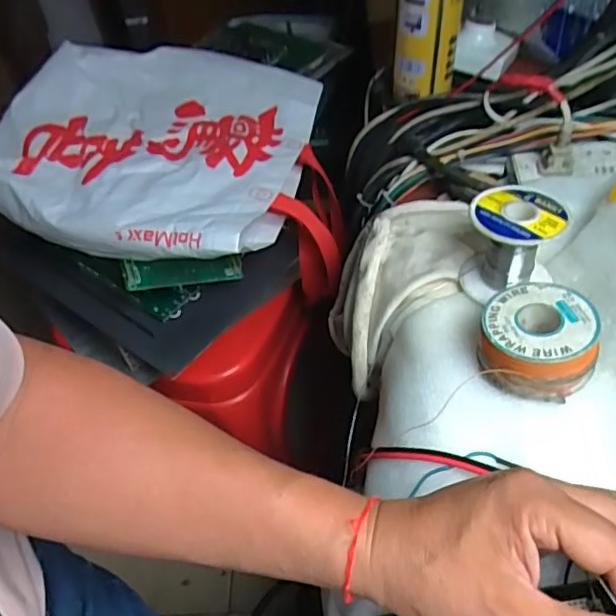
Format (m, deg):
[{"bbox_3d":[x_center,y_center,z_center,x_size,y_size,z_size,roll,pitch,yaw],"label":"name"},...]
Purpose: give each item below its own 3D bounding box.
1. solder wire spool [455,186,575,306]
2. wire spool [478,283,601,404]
[{"bbox_3d":[0.147,-0.048,0.421,0.062,0.056,0.067,-3,50,3],"label":"solder wire spool"},{"bbox_3d":[0.145,0.019,0.376,0.066,0.038,0.069,10,52,14],"label":"wire spool"}]

